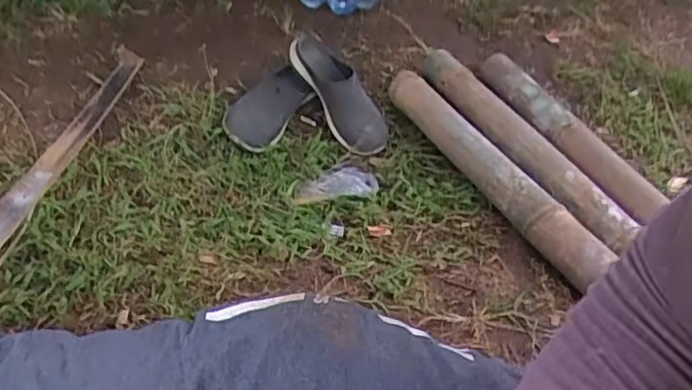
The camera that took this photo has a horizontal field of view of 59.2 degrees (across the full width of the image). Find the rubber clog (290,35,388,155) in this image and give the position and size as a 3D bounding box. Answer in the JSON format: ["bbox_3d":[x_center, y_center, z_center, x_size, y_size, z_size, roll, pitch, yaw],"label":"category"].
[{"bbox_3d":[-0.012,-0.197,1.169,0.109,0.073,0.265,-37,93,-37],"label":"rubber clog"}]

